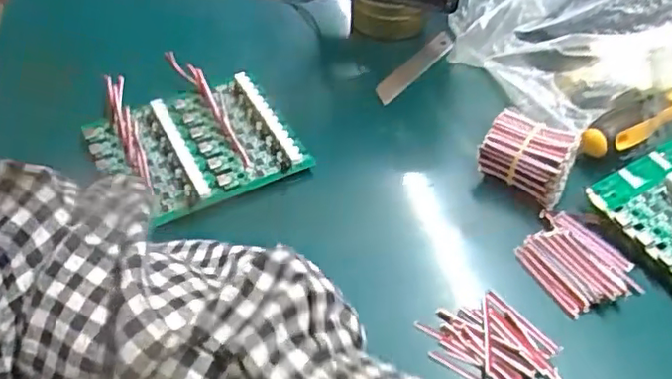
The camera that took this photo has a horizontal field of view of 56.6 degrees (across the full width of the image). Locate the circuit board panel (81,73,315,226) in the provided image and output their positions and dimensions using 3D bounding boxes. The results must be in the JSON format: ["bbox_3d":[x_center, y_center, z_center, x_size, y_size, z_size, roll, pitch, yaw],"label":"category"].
[{"bbox_3d":[-0.095,-0.029,0.420,0.120,0.011,0.102,-25,54,-18],"label":"circuit board panel"}]

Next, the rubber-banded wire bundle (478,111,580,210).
[{"bbox_3d":[0.119,-0.021,0.389,0.053,0.027,0.039,24,55,20],"label":"rubber-banded wire bundle"}]

